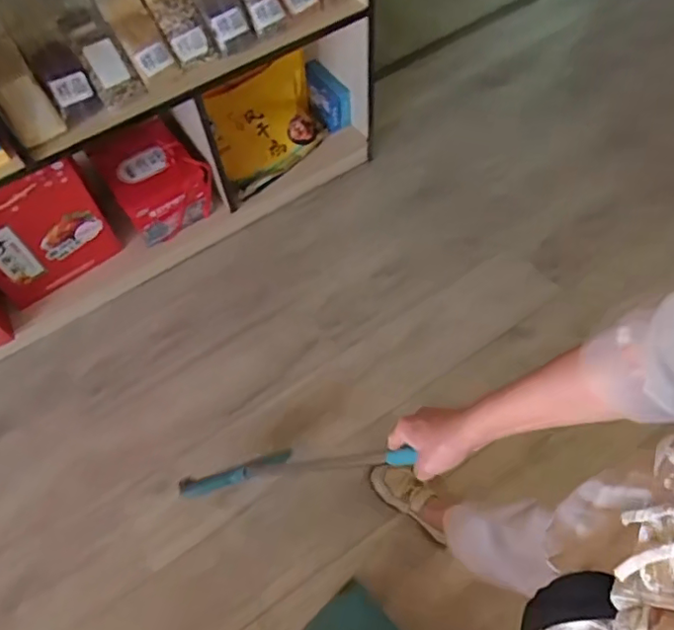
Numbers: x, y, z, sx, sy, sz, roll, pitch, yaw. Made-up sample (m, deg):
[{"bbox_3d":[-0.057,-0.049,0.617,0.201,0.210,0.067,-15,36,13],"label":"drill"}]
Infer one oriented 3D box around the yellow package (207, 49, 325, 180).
[{"bbox_3d":[-0.218,-0.601,1.735,0.341,0.222,0.161,-28,61,-13],"label":"yellow package"}]

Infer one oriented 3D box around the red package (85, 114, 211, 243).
[{"bbox_3d":[-0.517,-0.389,1.640,0.255,0.210,0.280,-30,62,-14],"label":"red package"}]

